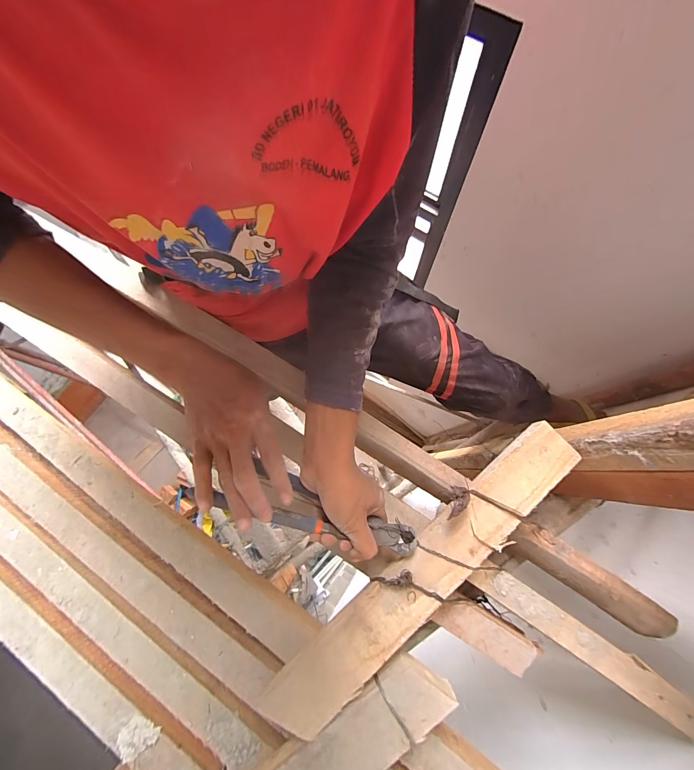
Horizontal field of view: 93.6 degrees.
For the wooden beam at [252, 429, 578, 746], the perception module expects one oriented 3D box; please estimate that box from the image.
[{"bbox_3d":[0.087,0.189,0.340,0.399,0.027,0.061,-40,75,-9],"label":"wooden beam"}]

